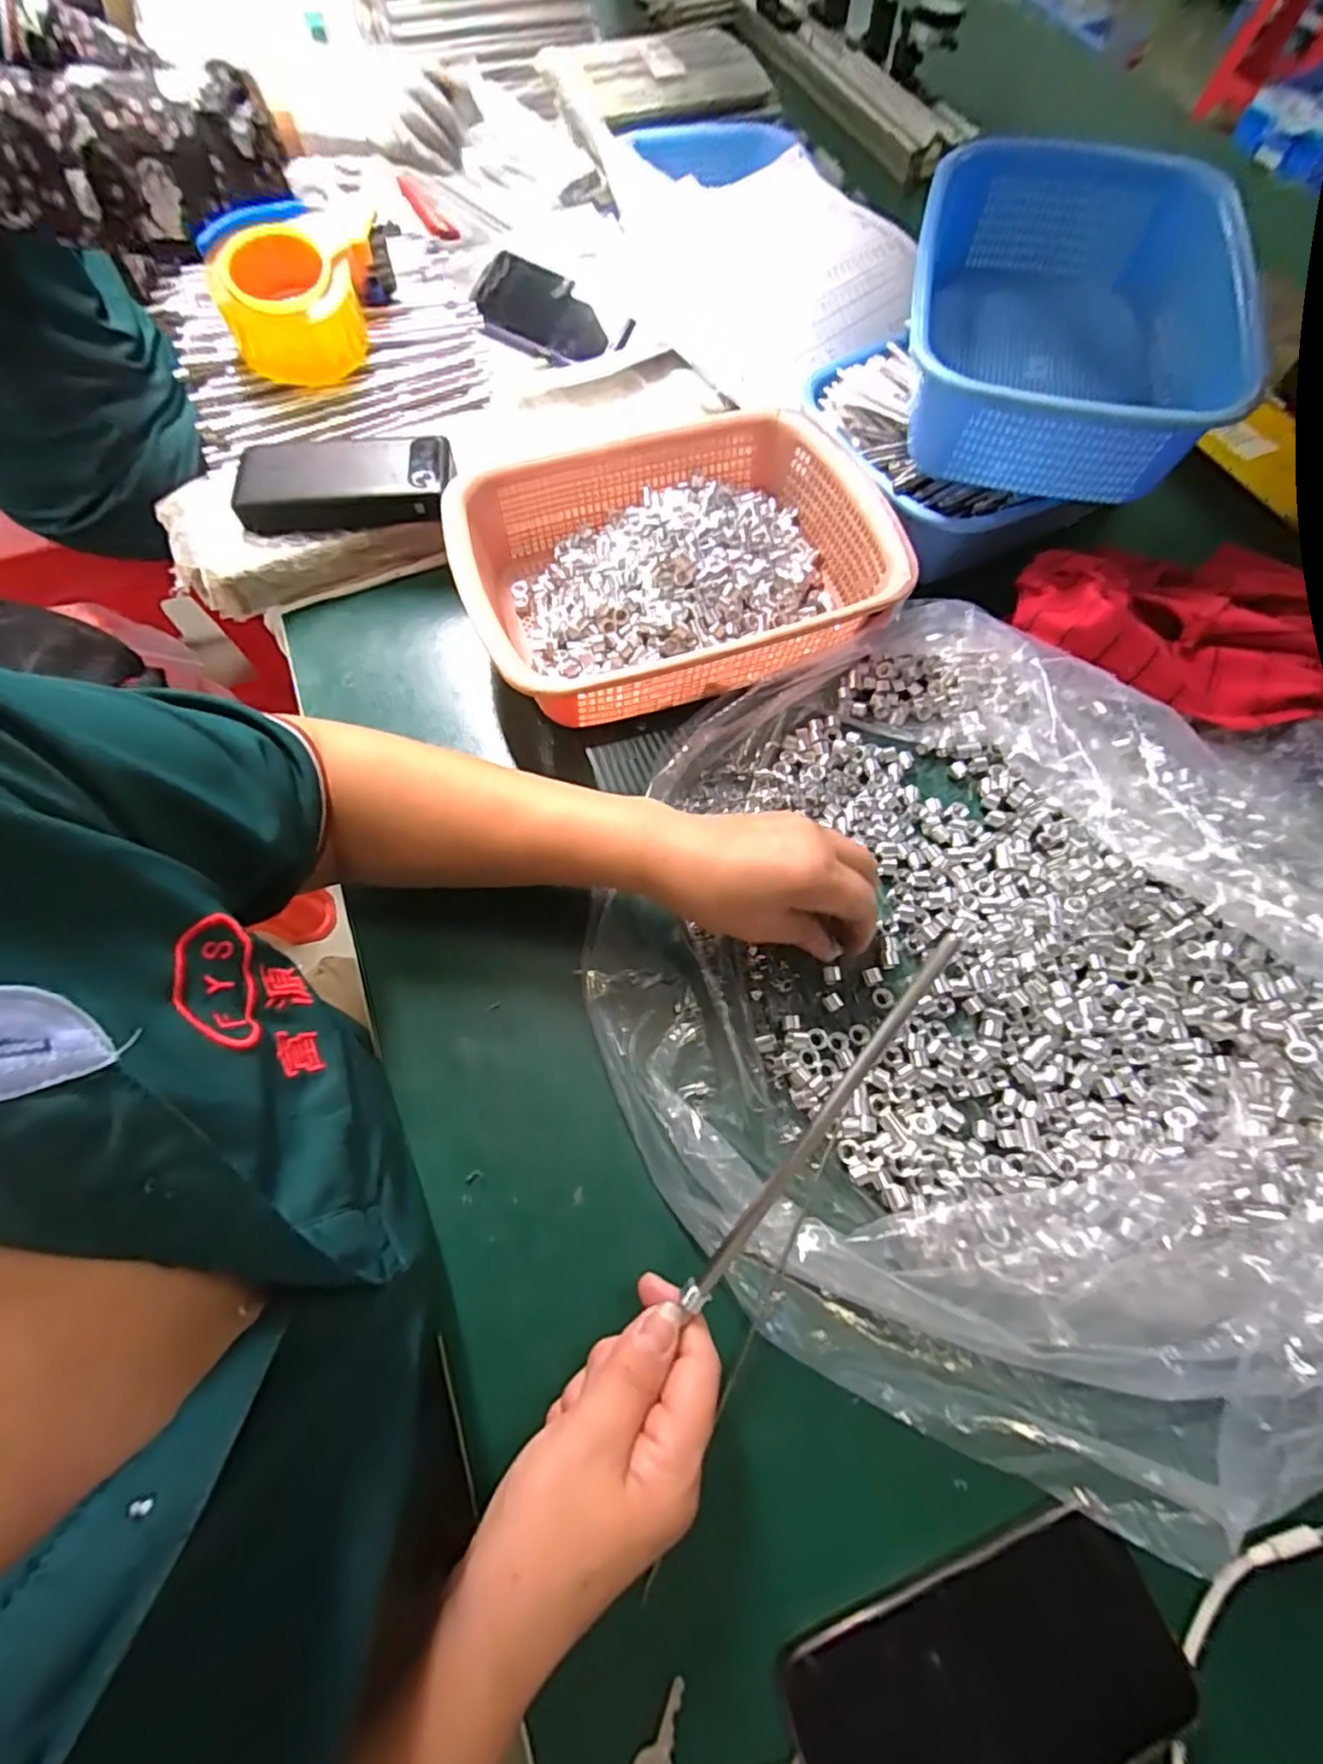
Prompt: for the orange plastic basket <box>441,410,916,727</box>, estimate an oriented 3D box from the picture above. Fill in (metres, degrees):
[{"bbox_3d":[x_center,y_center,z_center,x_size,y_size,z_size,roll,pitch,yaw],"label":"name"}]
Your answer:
[{"bbox_3d":[0.014,-0.225,0.468,0.290,0.068,0.210,-18,69,-8],"label":"orange plastic basket"}]

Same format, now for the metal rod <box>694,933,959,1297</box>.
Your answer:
[{"bbox_3d":[0.074,0.103,0.291,0.007,0.006,0.190,37,90,15],"label":"metal rod"}]

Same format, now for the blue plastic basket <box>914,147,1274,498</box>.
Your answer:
[{"bbox_3d":[0.269,-0.388,0.460,0.196,0.092,0.268,10,68,3],"label":"blue plastic basket"}]

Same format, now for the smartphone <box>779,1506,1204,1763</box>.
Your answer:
[{"bbox_3d":[0.135,0.331,0.267,0.161,0.013,0.075,-19,69,-8],"label":"smartphone"}]

